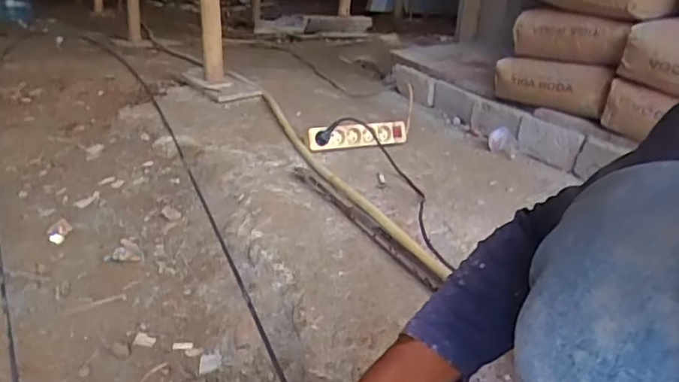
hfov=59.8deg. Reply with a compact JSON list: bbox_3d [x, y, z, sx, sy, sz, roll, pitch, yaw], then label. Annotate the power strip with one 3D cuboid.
[{"bbox_3d":[0.054,-0.145,1.523,0.291,0.059,0.034,-10,27,-29],"label":"power strip"}]

